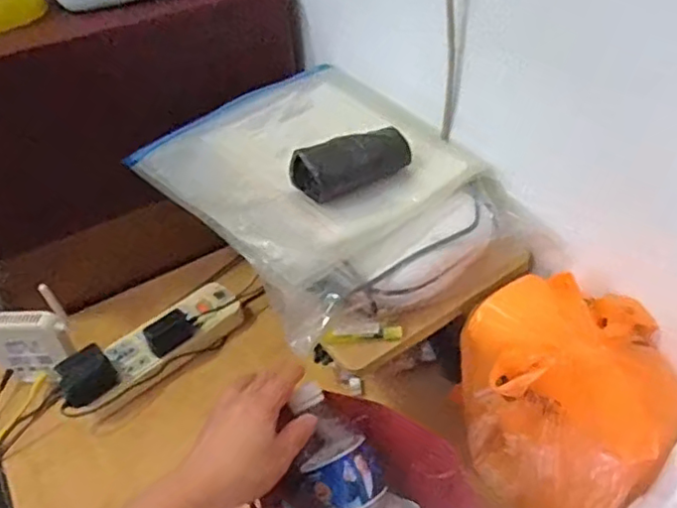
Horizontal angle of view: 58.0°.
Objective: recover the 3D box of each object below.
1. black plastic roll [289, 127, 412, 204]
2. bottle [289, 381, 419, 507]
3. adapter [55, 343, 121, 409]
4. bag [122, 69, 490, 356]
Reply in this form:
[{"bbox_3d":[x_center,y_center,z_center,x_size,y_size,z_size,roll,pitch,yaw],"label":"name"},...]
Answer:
[{"bbox_3d":[0.014,-0.088,0.582,0.116,0.042,0.037,-20,43,-16],"label":"black plastic roll"},{"bbox_3d":[0.009,0.202,0.540,0.076,0.070,0.176,-28,87,-24],"label":"bottle"},{"bbox_3d":[-0.303,0.144,0.733,0.061,0.041,0.049,-30,46,-25],"label":"adapter"},{"bbox_3d":[-0.025,-0.086,0.652,0.269,0.063,0.326,-28,46,-24],"label":"bag"}]

